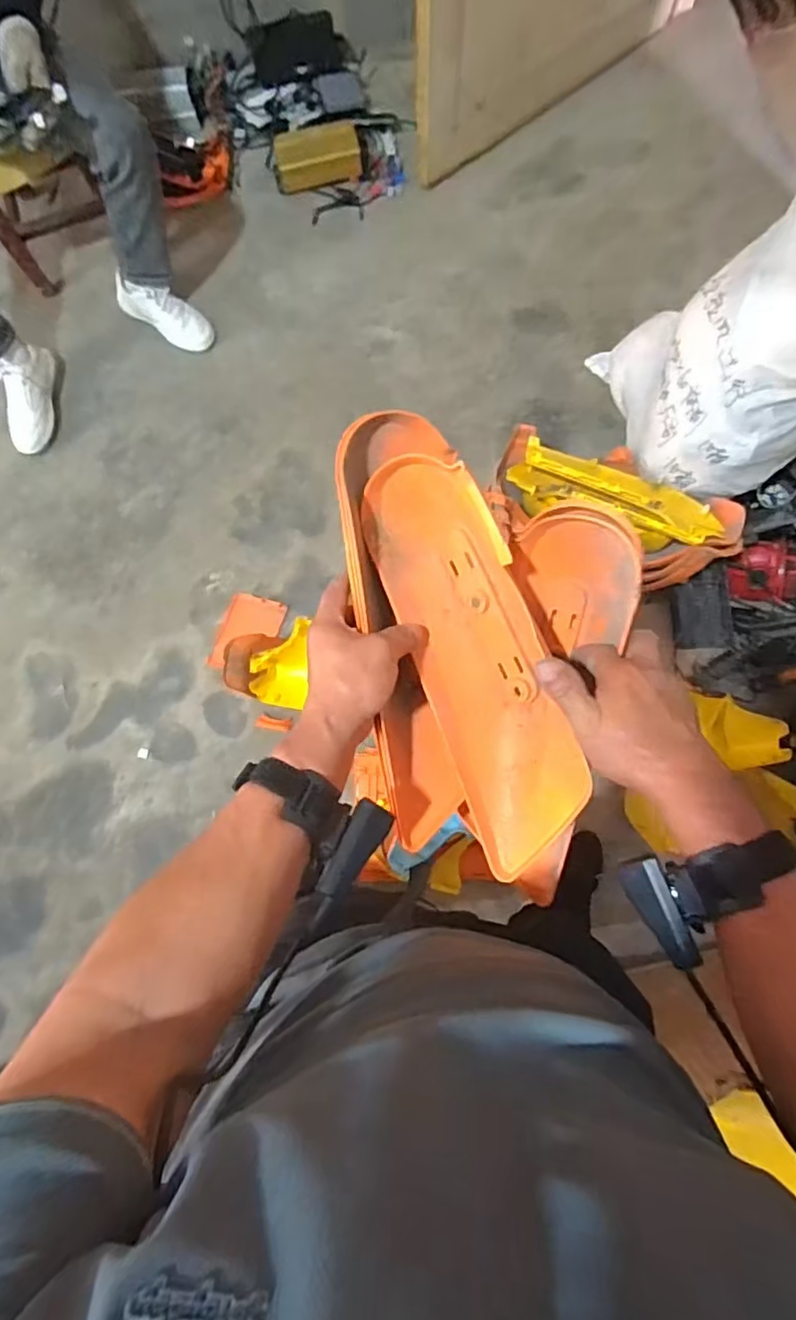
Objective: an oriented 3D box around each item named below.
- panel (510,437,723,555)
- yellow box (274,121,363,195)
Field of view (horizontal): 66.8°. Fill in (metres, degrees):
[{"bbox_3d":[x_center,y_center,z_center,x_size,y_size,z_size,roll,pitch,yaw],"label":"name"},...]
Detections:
[{"bbox_3d":[0.409,-0.311,1.144,0.401,0.102,0.119,20,81,5],"label":"panel"},{"bbox_3d":[-0.203,-1.257,1.508,0.221,0.070,0.097,-6,80,0],"label":"yellow box"}]

